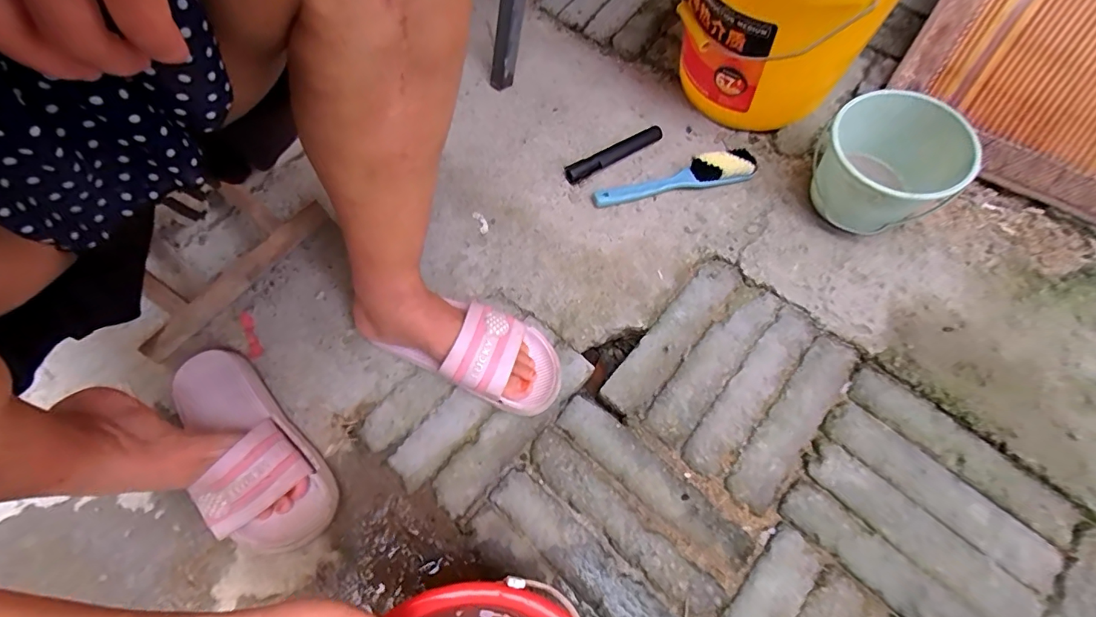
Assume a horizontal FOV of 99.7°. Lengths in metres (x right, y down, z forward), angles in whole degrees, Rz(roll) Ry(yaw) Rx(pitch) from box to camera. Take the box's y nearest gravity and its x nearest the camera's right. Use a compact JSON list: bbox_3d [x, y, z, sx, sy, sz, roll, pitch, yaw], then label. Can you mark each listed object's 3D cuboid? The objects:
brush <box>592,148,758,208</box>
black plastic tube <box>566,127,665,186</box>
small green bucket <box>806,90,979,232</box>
[{"bbox_3d":[0.171,-0.175,0.623,0.226,0.027,0.047,-15,68,-8],"label":"brush"},{"bbox_3d":[0.093,-0.219,0.648,0.156,0.020,0.029,-30,71,-14],"label":"black plastic tube"},{"bbox_3d":[0.402,-0.169,0.570,0.138,0.117,0.149,1,66,-2],"label":"small green bucket"}]

